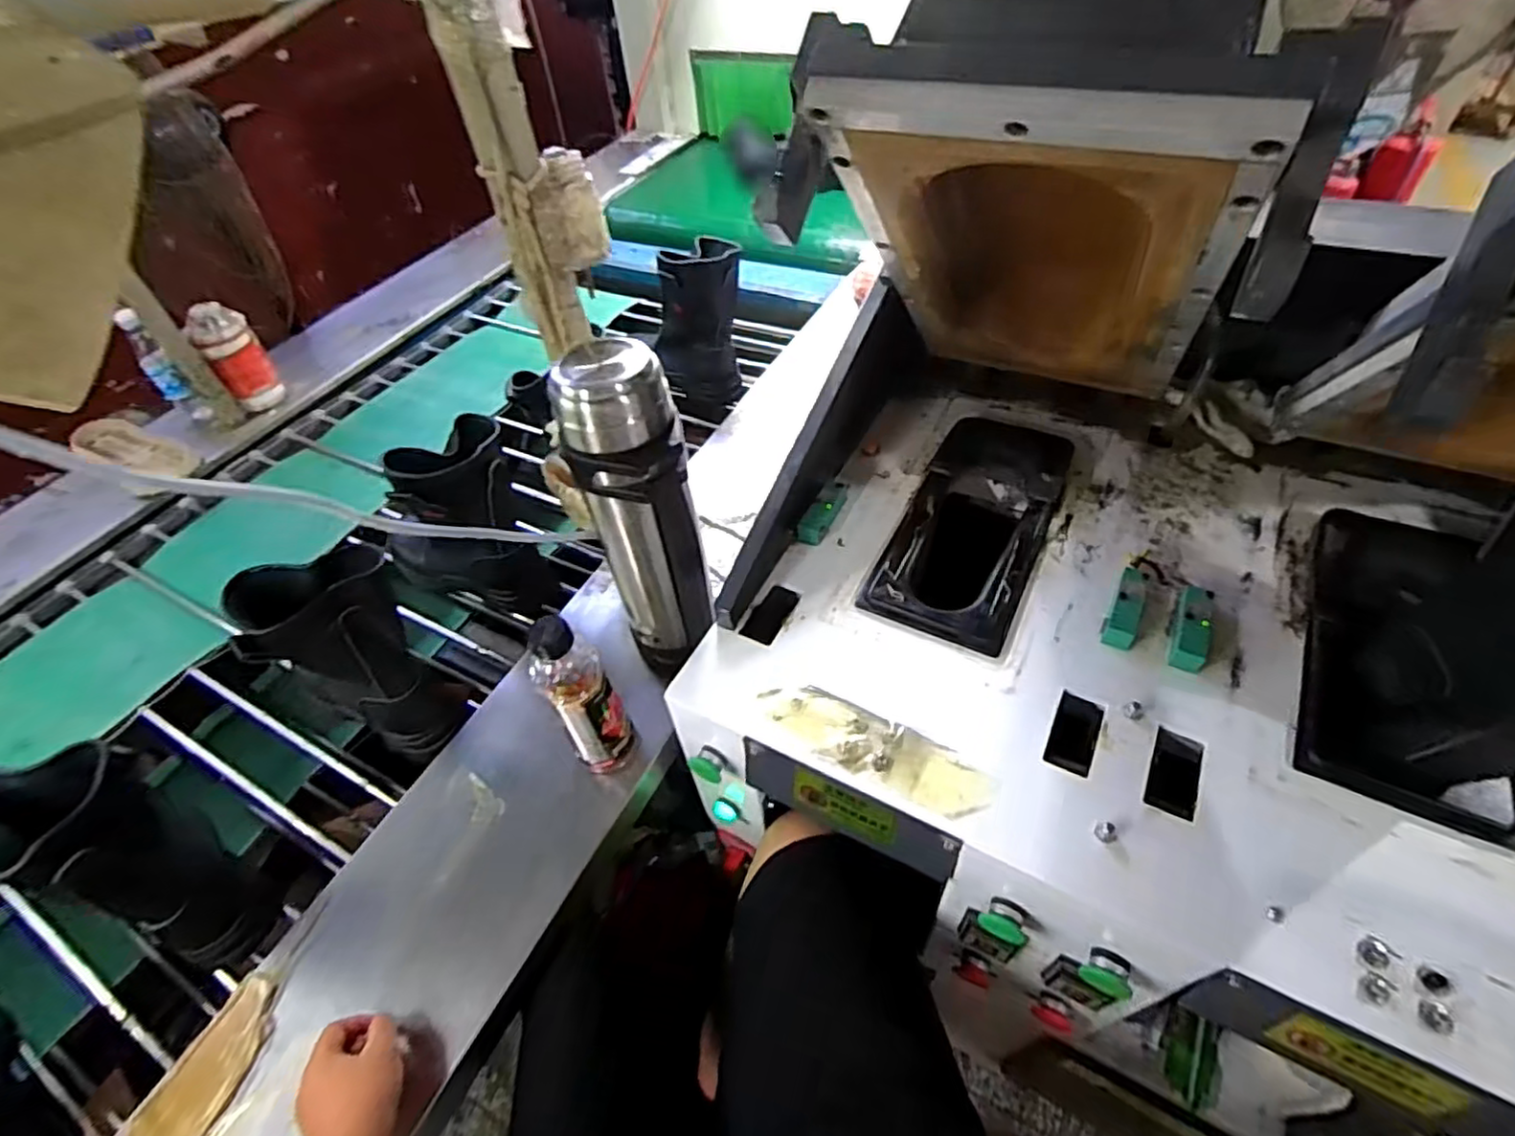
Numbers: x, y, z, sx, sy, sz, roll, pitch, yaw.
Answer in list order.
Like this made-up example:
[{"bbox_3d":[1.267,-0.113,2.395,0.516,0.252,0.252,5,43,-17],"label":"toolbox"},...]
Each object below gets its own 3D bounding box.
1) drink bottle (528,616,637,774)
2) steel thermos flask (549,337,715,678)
[{"bbox_3d":[-0.178,0.136,0.705,0.067,0.224,0.055,-29,54,-18],"label":"drink bottle"},{"bbox_3d":[-0.112,-0.033,0.709,0.107,0.361,0.134,-15,51,-7],"label":"steel thermos flask"}]

